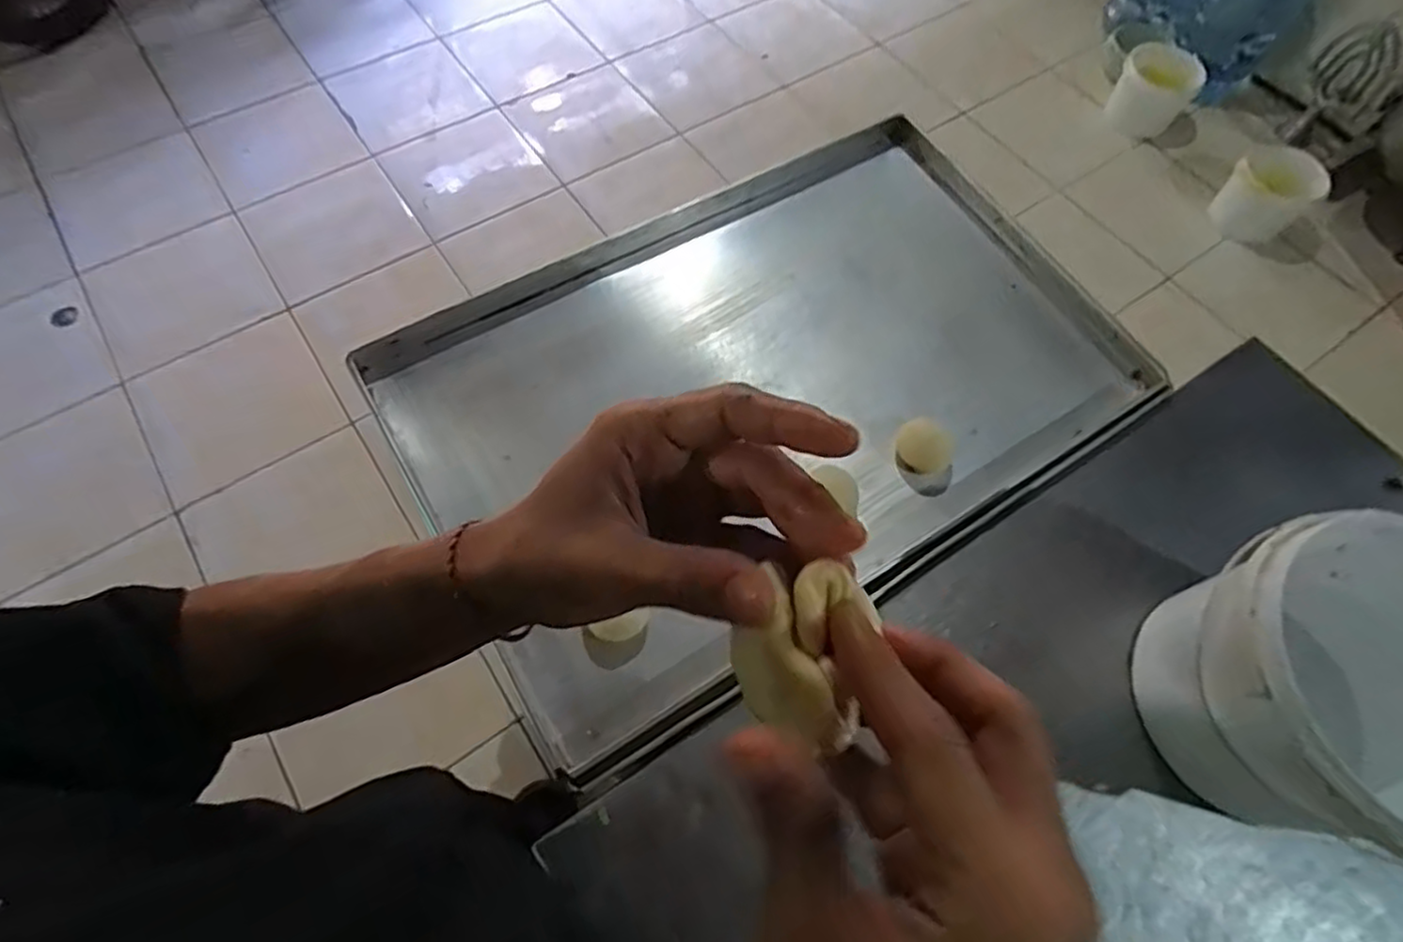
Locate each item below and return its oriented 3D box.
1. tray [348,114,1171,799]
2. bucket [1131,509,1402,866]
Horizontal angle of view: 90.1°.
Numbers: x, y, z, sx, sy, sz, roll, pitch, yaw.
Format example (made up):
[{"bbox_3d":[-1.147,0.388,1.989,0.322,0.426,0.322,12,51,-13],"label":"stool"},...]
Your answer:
[{"bbox_3d":[0.073,-0.093,0.718,0.704,0.046,0.457,-31,69,-14],"label":"tray"},{"bbox_3d":[0.460,0.162,0.520,0.210,0.167,0.210,0,65,-1],"label":"bucket"}]

